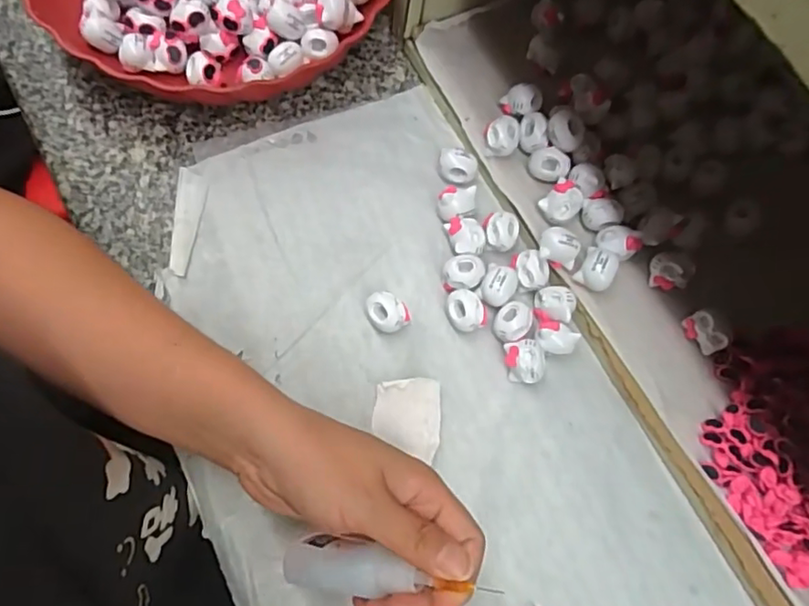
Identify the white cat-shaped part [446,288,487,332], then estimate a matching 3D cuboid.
[{"bbox_3d":[0.037,0.005,0.360,0.026,0.016,0.023,37,77,9],"label":"white cat-shaped part"}]

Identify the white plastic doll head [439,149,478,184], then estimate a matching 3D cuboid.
[{"bbox_3d":[0.034,-0.089,0.386,0.024,0.016,0.019,14,75,3],"label":"white plastic doll head"}]

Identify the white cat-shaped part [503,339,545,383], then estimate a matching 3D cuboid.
[{"bbox_3d":[0.070,0.034,0.351,0.023,0.018,0.024,0,74,-1],"label":"white cat-shaped part"}]

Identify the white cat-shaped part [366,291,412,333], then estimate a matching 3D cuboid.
[{"bbox_3d":[-0.010,0.006,0.356,0.024,0.019,0.023,0,74,0],"label":"white cat-shaped part"}]

